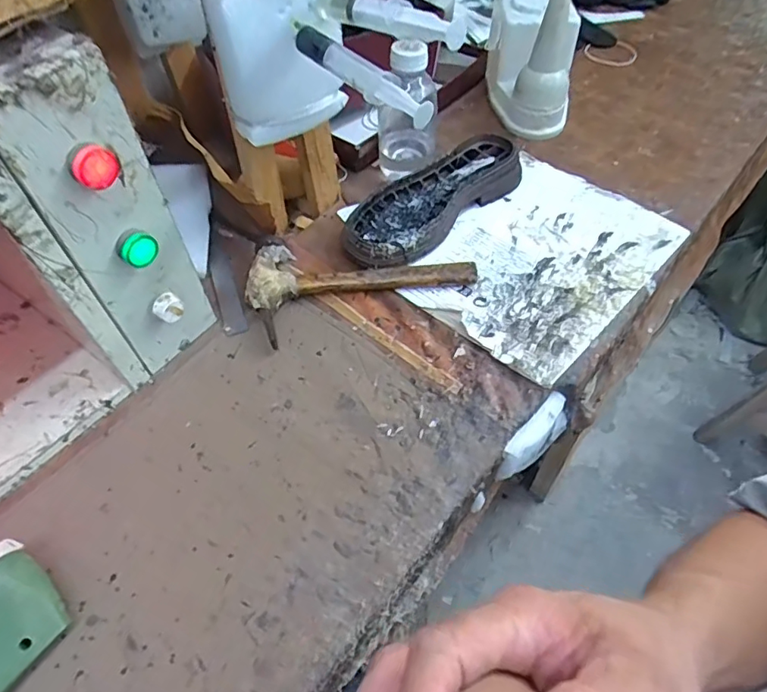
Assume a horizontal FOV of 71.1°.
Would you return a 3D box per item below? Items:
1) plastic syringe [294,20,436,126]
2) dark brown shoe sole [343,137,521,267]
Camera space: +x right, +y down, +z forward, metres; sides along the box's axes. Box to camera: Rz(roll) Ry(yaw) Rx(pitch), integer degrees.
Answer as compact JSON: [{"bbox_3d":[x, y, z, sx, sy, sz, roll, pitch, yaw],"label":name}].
[{"bbox_3d":[-0.021,-0.206,0.402,0.024,0.019,0.152,-39,62,-24],"label":"plastic syringe"},{"bbox_3d":[0.060,-0.173,0.633,0.257,0.041,0.099,-37,63,-23],"label":"dark brown shoe sole"}]

